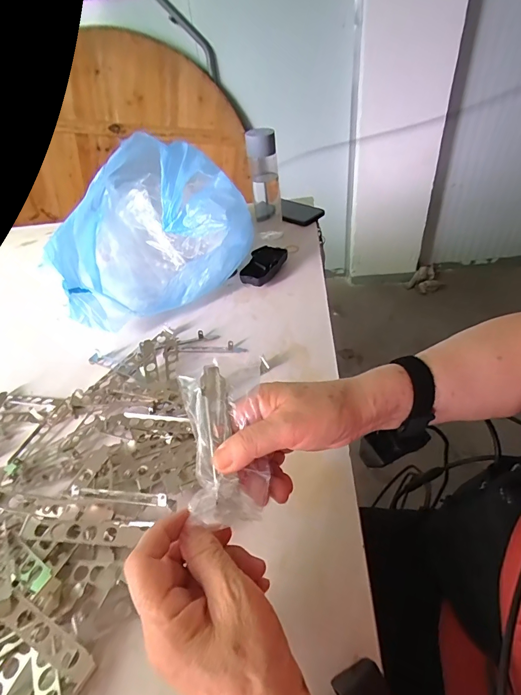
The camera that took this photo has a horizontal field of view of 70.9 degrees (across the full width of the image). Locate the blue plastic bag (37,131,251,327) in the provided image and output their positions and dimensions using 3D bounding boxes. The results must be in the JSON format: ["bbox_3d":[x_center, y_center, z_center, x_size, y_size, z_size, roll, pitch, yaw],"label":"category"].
[{"bbox_3d":[-0.197,-0.209,0.638,0.305,0.203,0.281,-23,43,-15],"label":"blue plastic bag"}]

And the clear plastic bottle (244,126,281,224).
[{"bbox_3d":[0.010,-0.324,0.742,0.058,0.212,0.054,-6,42,3],"label":"clear plastic bottle"}]

